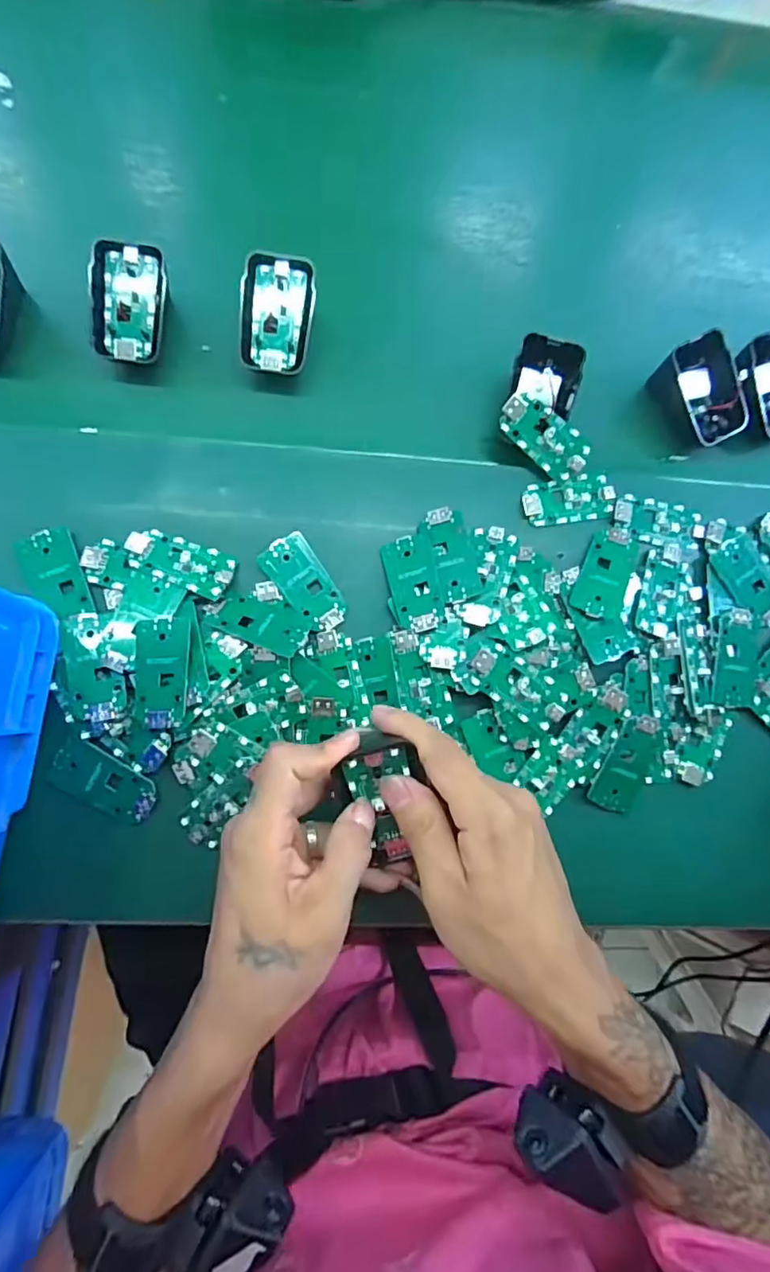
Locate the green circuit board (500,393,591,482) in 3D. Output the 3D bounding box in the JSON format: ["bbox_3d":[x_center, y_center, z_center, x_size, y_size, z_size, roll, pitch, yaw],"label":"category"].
[{"bbox_3d":[0.104,-0.131,0.366,0.063,0.005,0.031,40,99,-8],"label":"green circuit board"}]

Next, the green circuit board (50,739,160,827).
[{"bbox_3d":[-0.166,0.086,0.329,0.063,0.008,0.031,30,80,0],"label":"green circuit board"}]

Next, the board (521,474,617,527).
[{"bbox_3d":[0.124,-0.091,0.376,0.064,0.004,0.030,-10,82,-7],"label":"board"}]

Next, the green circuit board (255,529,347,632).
[{"bbox_3d":[-0.049,-0.034,0.350,0.032,0.004,0.062,-38,86,-10],"label":"green circuit board"}]

